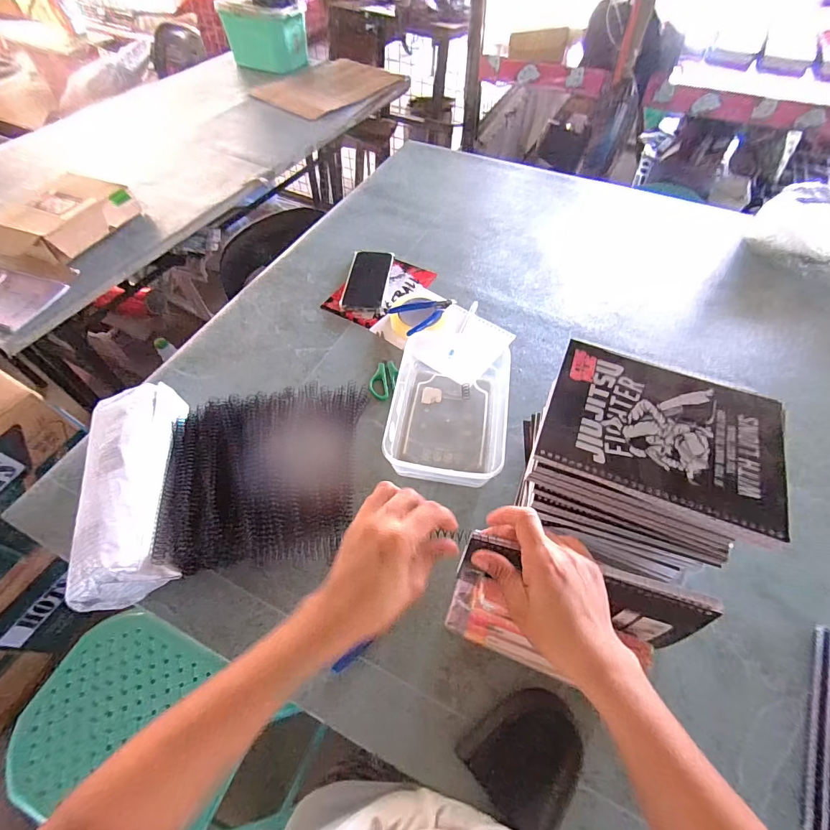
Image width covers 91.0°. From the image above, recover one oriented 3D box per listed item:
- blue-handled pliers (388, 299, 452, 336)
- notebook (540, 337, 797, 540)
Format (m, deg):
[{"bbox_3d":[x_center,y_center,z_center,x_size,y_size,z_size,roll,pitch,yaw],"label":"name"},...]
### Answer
[{"bbox_3d":[0.014,-0.184,0.727,0.104,0.018,0.078,-28,61,-18],"label":"blue-handled pliers"},{"bbox_3d":[0.226,0.010,0.370,0.197,0.006,0.145,20,59,13],"label":"notebook"}]

